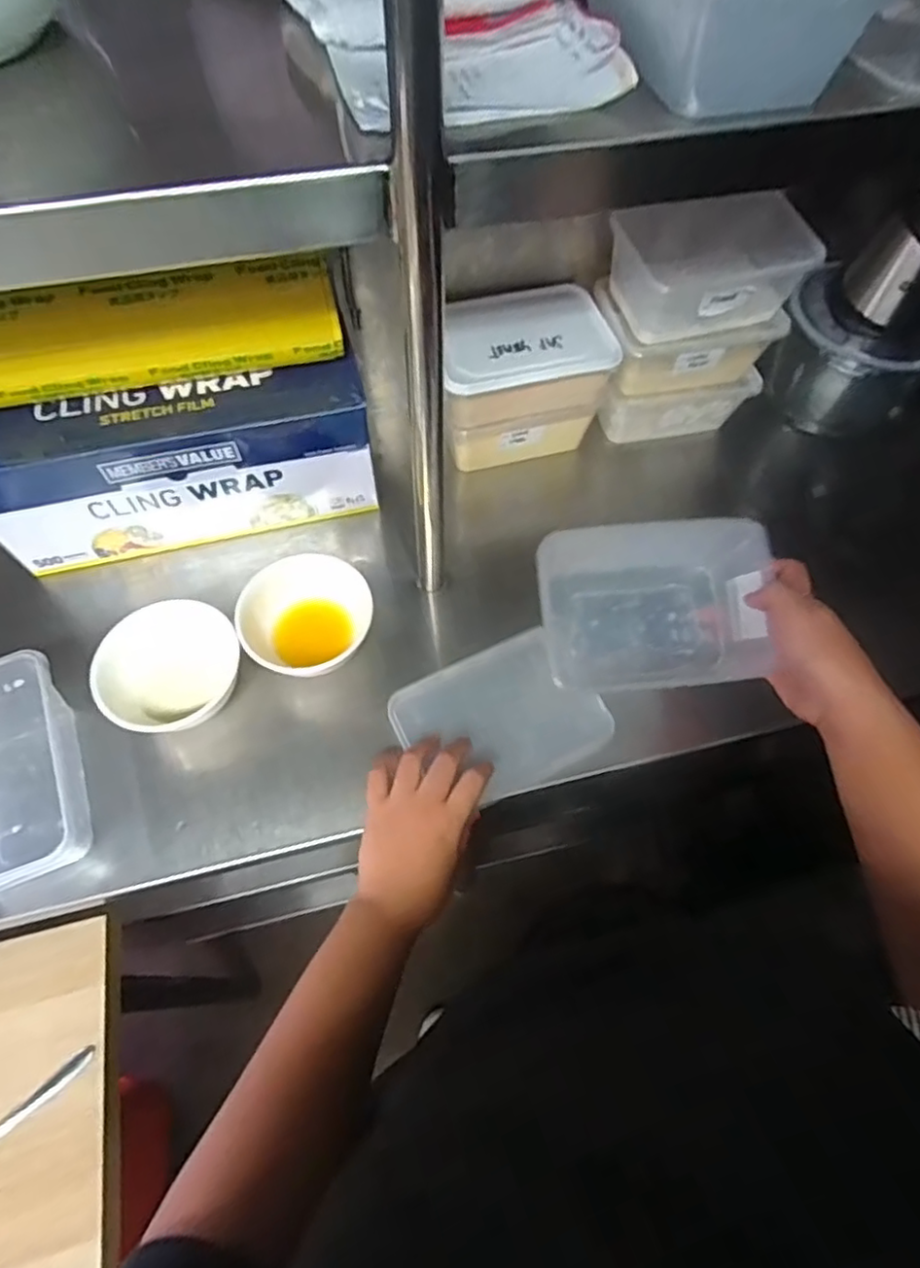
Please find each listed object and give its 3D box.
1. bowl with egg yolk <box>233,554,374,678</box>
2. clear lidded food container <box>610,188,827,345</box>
[{"bbox_3d":[-0.140,-0.012,0.566,0.105,0.051,0.111,1,62,-1],"label":"bowl with egg yolk"},{"bbox_3d":[0.239,-0.352,0.604,0.173,0.068,0.117,-16,63,-10],"label":"clear lidded food container"}]

